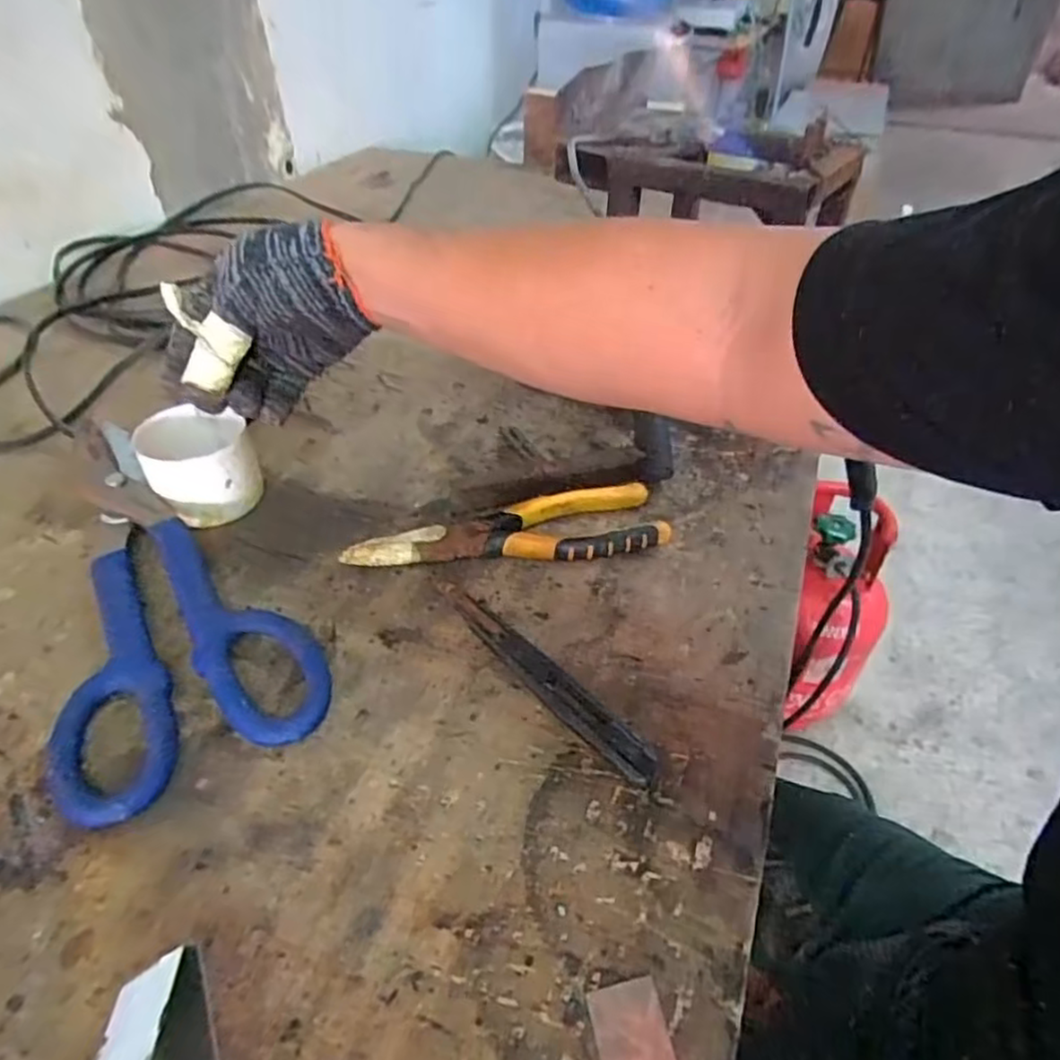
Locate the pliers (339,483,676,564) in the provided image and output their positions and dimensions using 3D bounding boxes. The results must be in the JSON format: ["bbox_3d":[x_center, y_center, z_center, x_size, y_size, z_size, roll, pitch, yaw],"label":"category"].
[{"bbox_3d":[-0.013,0.001,0.425,0.186,0.019,0.050,-5,42,-8],"label":"pliers"}]

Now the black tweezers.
[{"bbox_3d":[0.003,0.070,0.353,0.023,0.012,0.152,-32,52,-32],"label":"black tweezers"}]

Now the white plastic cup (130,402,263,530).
[{"bbox_3d":[-0.209,-0.042,0.443,0.062,0.047,0.065,1,42,-1],"label":"white plastic cup"}]

